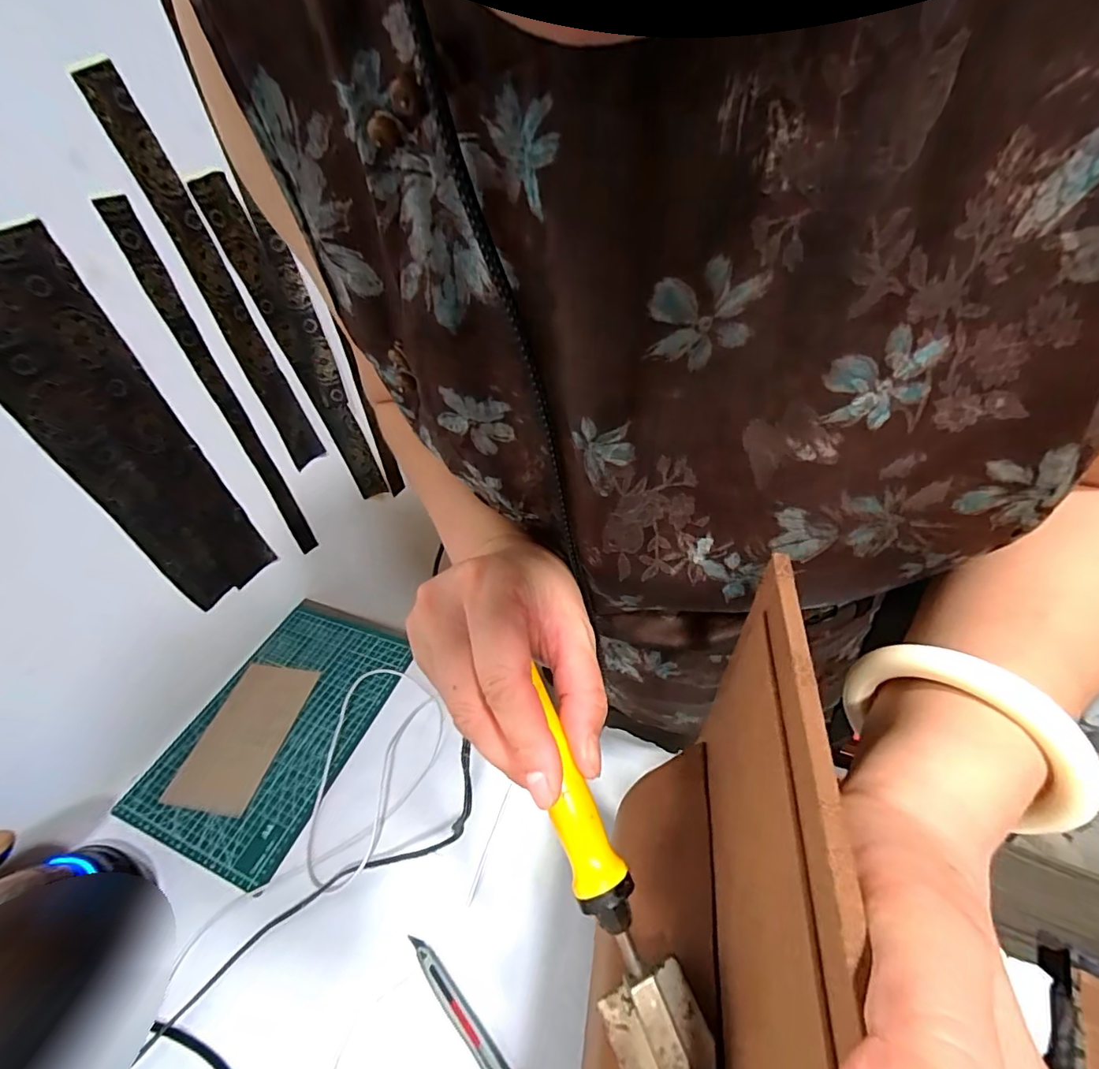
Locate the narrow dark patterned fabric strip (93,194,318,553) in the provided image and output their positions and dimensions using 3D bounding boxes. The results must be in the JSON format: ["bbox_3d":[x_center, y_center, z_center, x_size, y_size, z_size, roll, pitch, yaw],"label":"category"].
[{"bbox_3d":[-0.376,-0.144,0.612,0.011,0.438,0.029,18,48,25],"label":"narrow dark patterned fabric strip"}]

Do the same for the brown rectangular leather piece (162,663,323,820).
[{"bbox_3d":[-0.372,0.237,0.615,0.116,0.010,0.175,1,41,13],"label":"brown rectangular leather piece"}]

